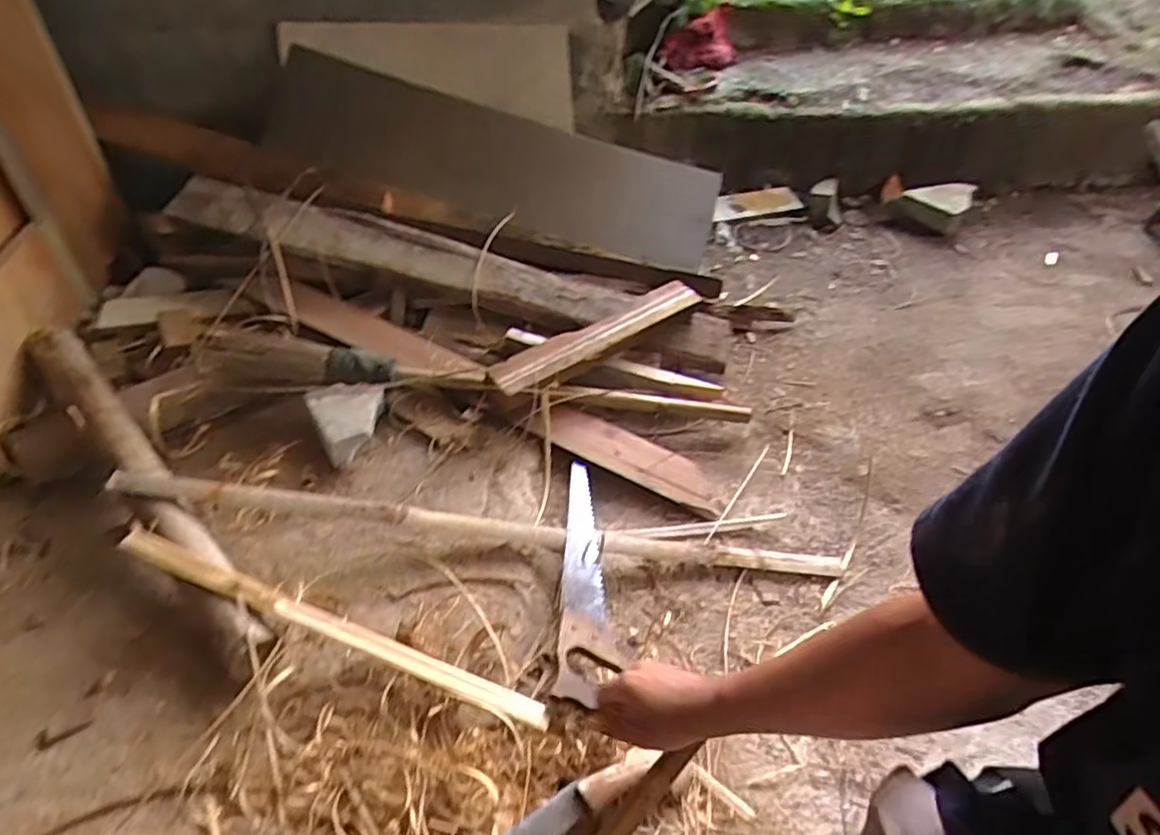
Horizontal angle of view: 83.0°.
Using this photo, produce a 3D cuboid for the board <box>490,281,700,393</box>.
[{"bbox_3d":[0.040,-0.145,1.135,0.445,0.039,0.069,-30,51,-29],"label":"board"}]

